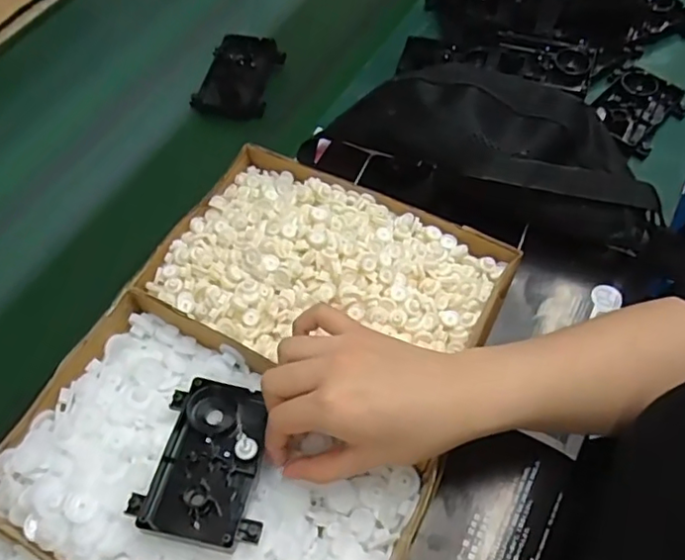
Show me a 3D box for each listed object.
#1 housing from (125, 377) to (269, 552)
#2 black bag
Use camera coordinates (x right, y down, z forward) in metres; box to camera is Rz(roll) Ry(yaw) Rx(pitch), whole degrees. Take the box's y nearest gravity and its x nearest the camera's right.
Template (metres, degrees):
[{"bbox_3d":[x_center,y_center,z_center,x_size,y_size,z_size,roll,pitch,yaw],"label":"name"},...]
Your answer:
[{"bbox_3d":[-0.085,0.117,0.382,0.073,0.032,0.099,9,60,8],"label":"housing"},{"bbox_3d":[0.118,-0.116,0.528,0.314,0.088,0.138,15,61,11],"label":"black bag"}]

